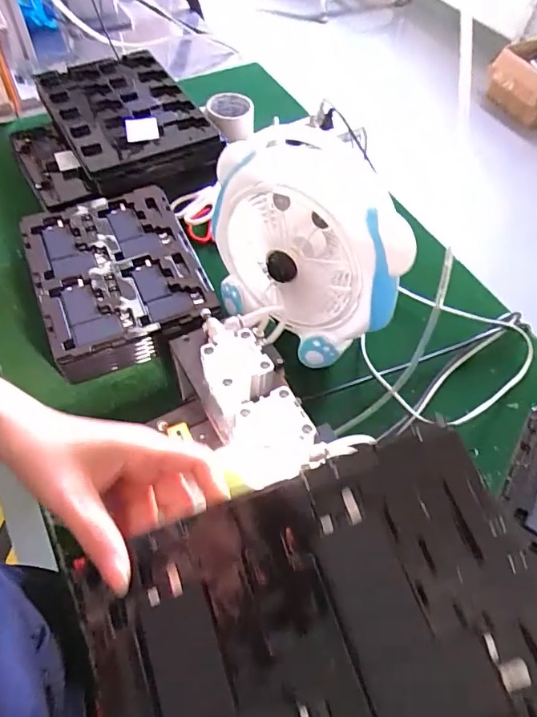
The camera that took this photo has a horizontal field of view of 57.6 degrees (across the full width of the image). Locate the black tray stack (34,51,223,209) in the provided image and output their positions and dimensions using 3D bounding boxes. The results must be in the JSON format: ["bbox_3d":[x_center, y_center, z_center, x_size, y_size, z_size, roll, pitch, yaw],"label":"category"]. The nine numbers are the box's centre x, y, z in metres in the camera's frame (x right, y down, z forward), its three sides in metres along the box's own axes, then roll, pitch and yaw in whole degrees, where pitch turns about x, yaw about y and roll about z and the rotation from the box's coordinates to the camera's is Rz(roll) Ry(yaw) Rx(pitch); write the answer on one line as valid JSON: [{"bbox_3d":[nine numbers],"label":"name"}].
[{"bbox_3d":[-0.254,-0.425,0.880,0.232,0.067,0.379,-26,62,-18],"label":"black tray stack"}]

